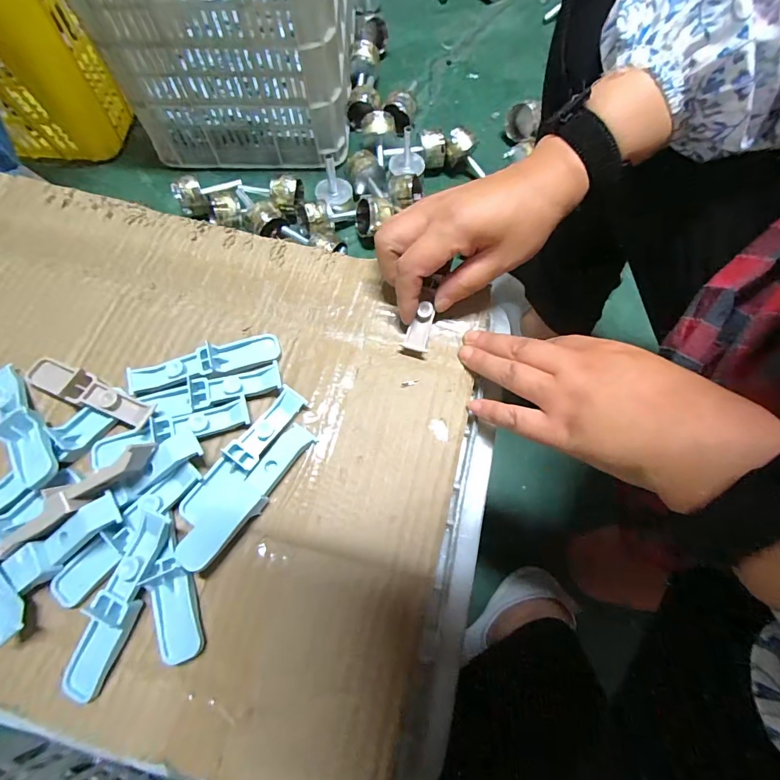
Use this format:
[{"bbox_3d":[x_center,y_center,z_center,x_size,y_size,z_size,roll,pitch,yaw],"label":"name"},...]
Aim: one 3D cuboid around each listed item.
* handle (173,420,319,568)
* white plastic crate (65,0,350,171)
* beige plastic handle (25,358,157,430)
[{"bbox_3d":[-0.084,0.061,0.237,0.023,0.013,0.098,38,74,12],"label":"handle"},{"bbox_3d":[-0.260,-0.706,0.677,0.369,0.292,0.528,-2,70,-1],"label":"white plastic crate"},{"bbox_3d":[-0.198,0.001,0.261,0.097,0.011,0.020,22,71,7],"label":"beige plastic handle"}]

